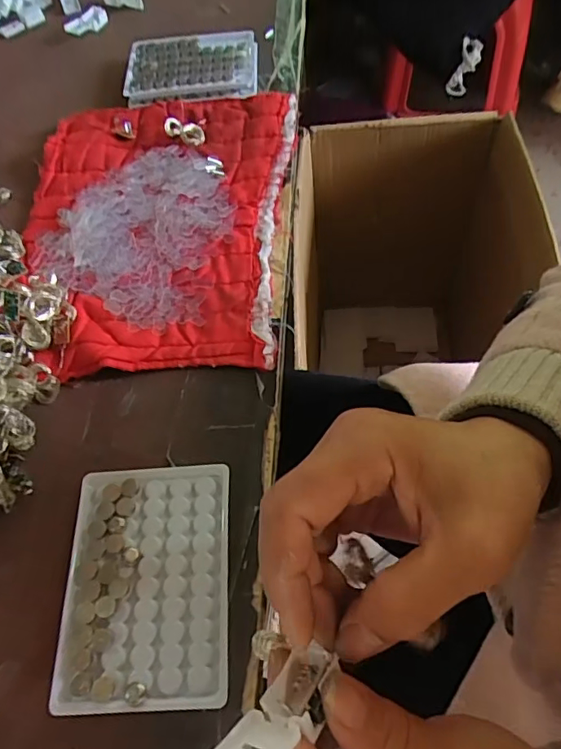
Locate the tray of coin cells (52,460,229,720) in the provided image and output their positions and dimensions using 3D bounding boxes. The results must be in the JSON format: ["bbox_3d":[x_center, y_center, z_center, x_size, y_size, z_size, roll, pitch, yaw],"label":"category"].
[{"bbox_3d":[-0.078,0.117,0.304,0.094,0.008,0.129,-4,61,1],"label":"tray of coin cells"}]

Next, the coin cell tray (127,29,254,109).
[{"bbox_3d":[-0.092,-0.322,0.543,0.133,0.011,0.110,-3,61,2],"label":"coin cell tray"}]

